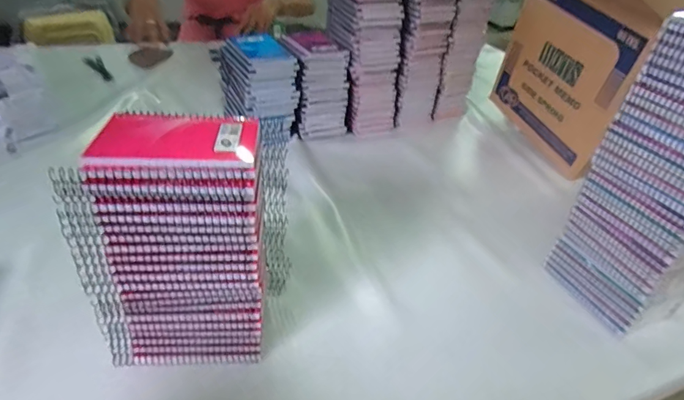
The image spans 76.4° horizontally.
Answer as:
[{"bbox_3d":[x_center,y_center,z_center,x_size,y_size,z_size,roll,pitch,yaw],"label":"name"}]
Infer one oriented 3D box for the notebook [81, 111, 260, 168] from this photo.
[{"bbox_3d":[-0.137,-0.053,0.366,0.126,0.013,0.080,0,38,-7],"label":"notebook"}]

